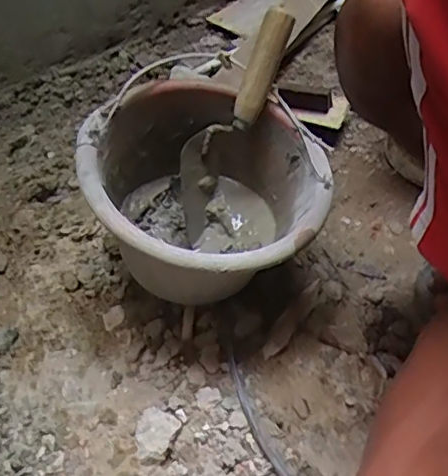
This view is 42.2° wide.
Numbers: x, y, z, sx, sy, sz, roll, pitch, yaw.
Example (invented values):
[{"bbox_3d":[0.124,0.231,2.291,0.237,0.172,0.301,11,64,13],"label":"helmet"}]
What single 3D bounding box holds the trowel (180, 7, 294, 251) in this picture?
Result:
[{"bbox_3d":[0.028,-0.111,0.636,0.110,0.268,0.085,24,23,25],"label":"trowel"}]

